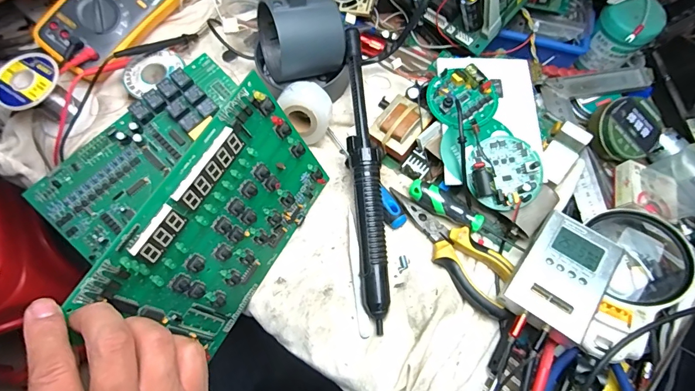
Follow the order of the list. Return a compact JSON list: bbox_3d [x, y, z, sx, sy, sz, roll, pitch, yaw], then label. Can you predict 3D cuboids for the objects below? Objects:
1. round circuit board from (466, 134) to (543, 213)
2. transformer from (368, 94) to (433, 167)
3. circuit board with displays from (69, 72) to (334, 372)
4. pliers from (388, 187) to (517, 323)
[{"bbox_3d":[0.151,-0.022,0.375,0.068,0.021,0.070,0,70,-1],"label":"round circuit board"},{"bbox_3d":[0.056,-0.073,0.421,0.051,0.031,0.059,31,73,10],"label":"transformer"},{"bbox_3d":[-0.093,0.026,0.326,0.010,0.157,0.190,24,73,30],"label":"circuit board with displays"},{"bbox_3d":[0.104,0.049,0.383,0.049,0.020,0.154,-37,75,-13],"label":"pliers"}]

